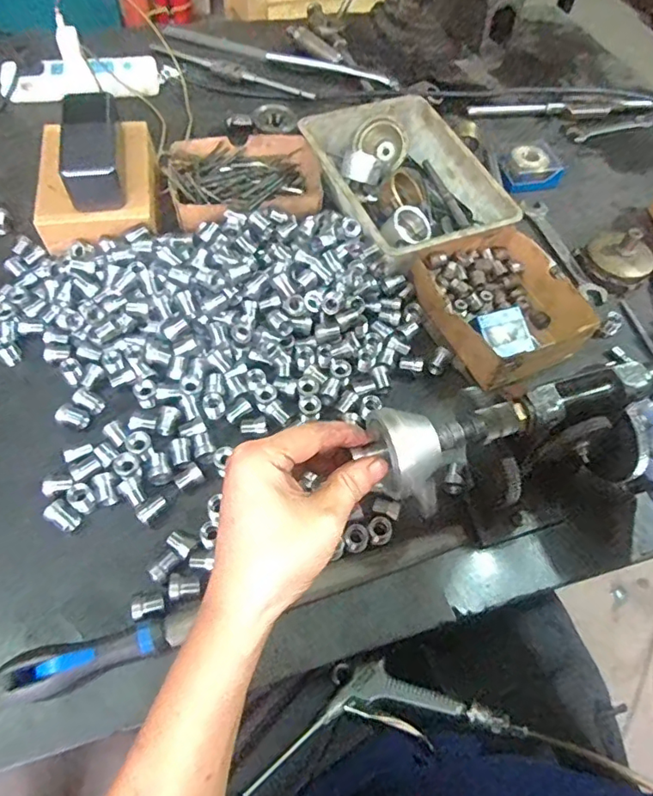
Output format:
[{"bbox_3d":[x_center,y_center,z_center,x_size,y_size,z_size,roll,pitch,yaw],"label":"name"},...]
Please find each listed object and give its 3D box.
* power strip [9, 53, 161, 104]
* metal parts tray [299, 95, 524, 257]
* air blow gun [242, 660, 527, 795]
[{"bbox_3d":[-0.340,-0.443,0.749,0.207,0.037,0.072,-18,61,-15],"label":"power strip"},{"bbox_3d":[0.089,-0.257,0.636,0.171,0.063,0.243,-19,62,-15],"label":"metal parts tray"},{"bbox_3d":[0.052,0.288,0.495,0.237,0.019,0.089,-8,40,-6],"label":"air blow gun"}]

